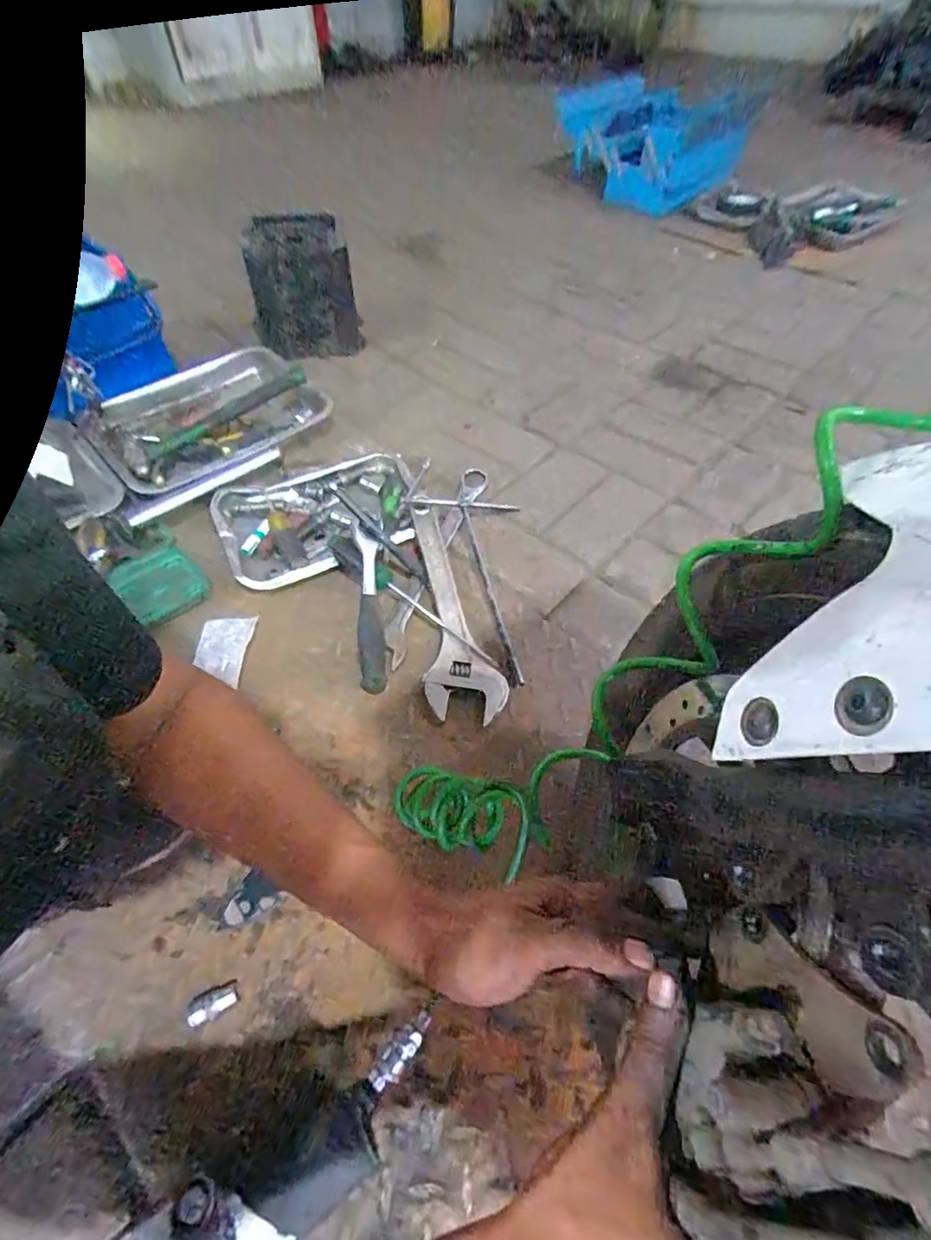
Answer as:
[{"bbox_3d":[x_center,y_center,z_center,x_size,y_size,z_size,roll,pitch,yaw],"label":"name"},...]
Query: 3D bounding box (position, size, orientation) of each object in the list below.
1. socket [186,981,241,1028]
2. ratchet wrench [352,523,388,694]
[{"bbox_3d":[-0.219,0.334,0.455,0.040,0.020,0.021,-22,56,-14],"label":"socket"},{"bbox_3d":[-0.126,-0.018,0.680,0.036,0.026,0.228,-5,76,-3],"label":"ratchet wrench"}]

